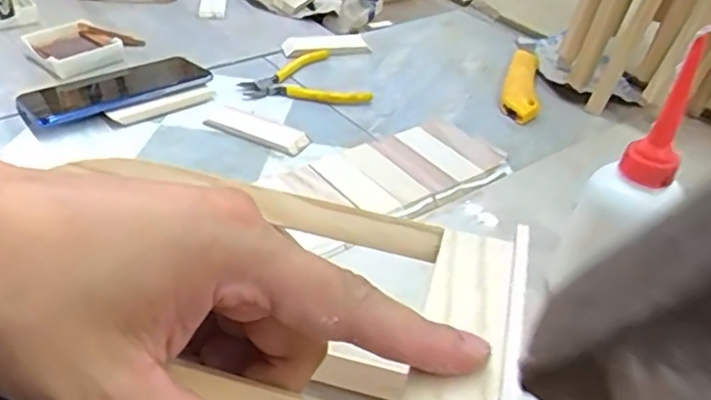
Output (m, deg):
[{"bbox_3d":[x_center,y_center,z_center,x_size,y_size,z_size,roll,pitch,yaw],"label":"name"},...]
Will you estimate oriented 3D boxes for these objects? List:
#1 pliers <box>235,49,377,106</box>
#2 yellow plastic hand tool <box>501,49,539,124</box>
[{"bbox_3d":[-0.059,-0.121,0.628,0.116,0.012,0.116,-15,42,-23],"label":"pliers"},{"bbox_3d":[0.172,-0.120,0.643,0.034,0.027,0.132,10,38,8],"label":"yellow plastic hand tool"}]

